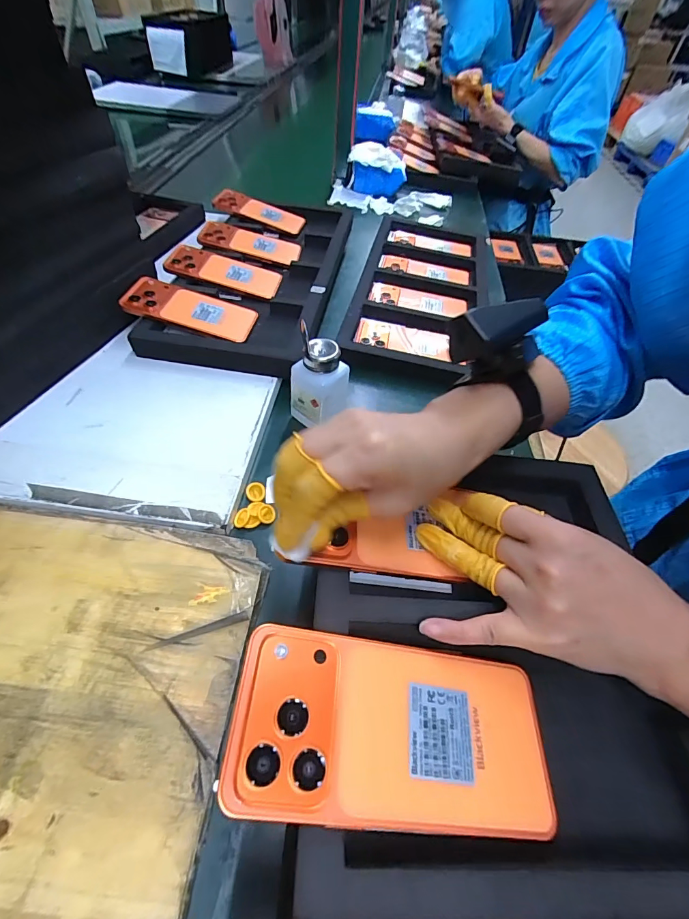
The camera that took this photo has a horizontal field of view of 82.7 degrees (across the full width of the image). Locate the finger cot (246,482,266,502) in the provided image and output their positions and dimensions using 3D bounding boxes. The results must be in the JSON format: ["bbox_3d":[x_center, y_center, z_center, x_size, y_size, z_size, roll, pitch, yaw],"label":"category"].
[{"bbox_3d":[-0.095,0.035,0.418,0.020,0.005,0.022,3,53,-4],"label":"finger cot"}]

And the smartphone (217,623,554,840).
[{"bbox_3d":[0.027,0.133,0.196,0.161,0.010,0.076,13,52,-11],"label":"smartphone"}]

